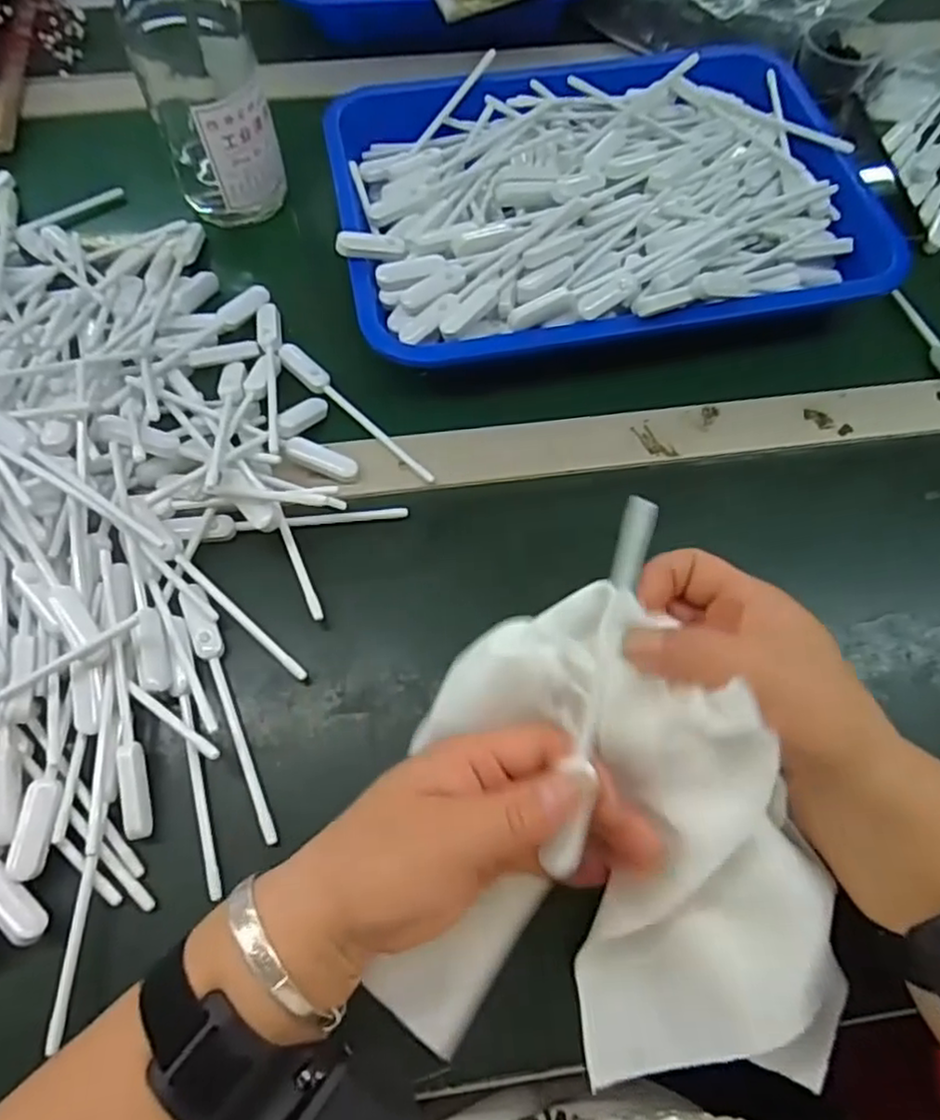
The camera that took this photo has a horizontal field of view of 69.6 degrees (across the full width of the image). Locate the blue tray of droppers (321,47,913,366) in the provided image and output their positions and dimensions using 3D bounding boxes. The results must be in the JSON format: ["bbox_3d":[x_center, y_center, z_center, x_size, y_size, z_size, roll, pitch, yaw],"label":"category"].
[{"bbox_3d":[0.093,-0.257,0.480,0.368,0.047,0.278,-9,65,-6],"label":"blue tray of droppers"}]

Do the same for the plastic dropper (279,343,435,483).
[{"bbox_3d":[-0.074,-0.092,0.427,0.015,0.009,0.137,-40,72,-18],"label":"plastic dropper"}]

